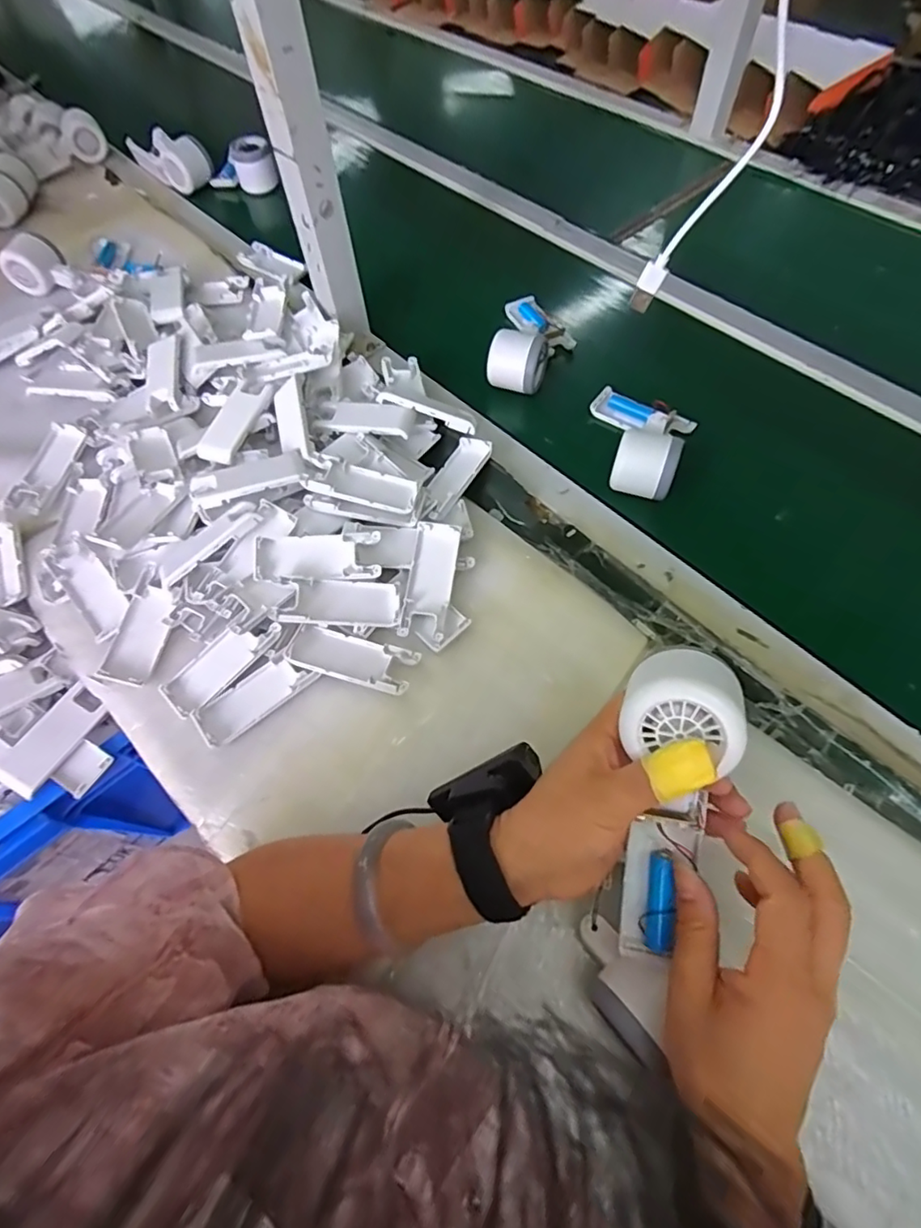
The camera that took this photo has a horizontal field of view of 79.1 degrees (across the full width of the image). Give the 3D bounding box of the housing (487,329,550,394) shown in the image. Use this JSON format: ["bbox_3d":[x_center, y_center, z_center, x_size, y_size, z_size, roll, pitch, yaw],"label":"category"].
[{"bbox_3d":[0.062,-0.275,0.607,0.054,0.058,0.060,20,65,13],"label":"housing"}]

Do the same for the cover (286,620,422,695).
[{"bbox_3d":[-0.090,0.036,0.456,0.105,0.015,0.041,13,63,10],"label":"cover"}]

